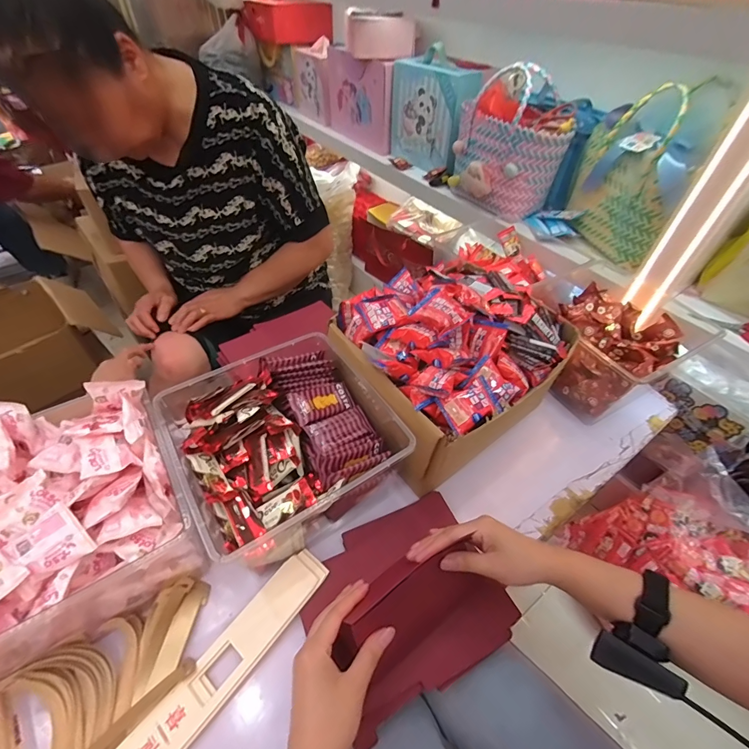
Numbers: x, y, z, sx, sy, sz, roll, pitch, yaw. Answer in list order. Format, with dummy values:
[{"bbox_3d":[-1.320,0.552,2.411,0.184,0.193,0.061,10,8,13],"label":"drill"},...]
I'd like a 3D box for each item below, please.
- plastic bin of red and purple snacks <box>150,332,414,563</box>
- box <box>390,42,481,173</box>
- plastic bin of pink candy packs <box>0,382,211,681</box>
[{"bbox_3d":[-0.120,0.100,0.527,0.255,0.140,0.249,-23,53,-22],"label":"plastic bin of red and purple snacks"},{"bbox_3d":[0.171,-0.768,1.114,0.093,0.269,0.266,-30,55,-26],"label":"box"},{"bbox_3d":[-0.357,0.148,0.424,0.242,0.133,0.240,-26,54,-24],"label":"plastic bin of pink candy packs"}]

